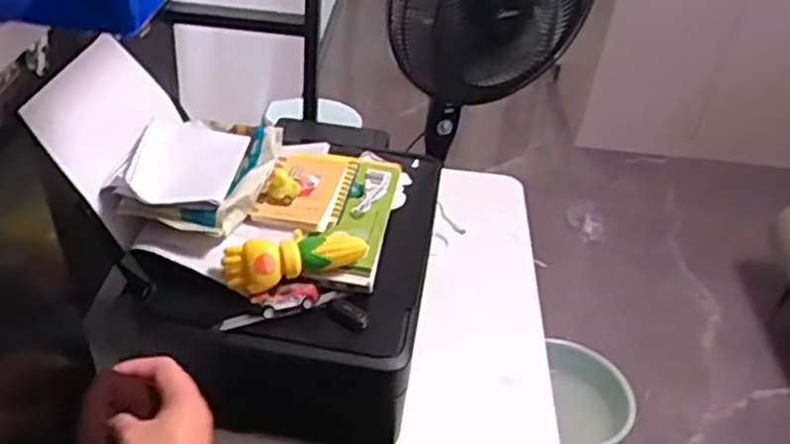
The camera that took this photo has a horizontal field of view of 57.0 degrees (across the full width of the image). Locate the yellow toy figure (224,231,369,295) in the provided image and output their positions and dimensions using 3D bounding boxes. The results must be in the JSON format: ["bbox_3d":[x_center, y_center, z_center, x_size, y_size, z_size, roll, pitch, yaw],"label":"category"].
[{"bbox_3d":[-0.096,0.038,0.712,0.135,0.048,0.044,-12,40,-24],"label":"yellow toy figure"}]

